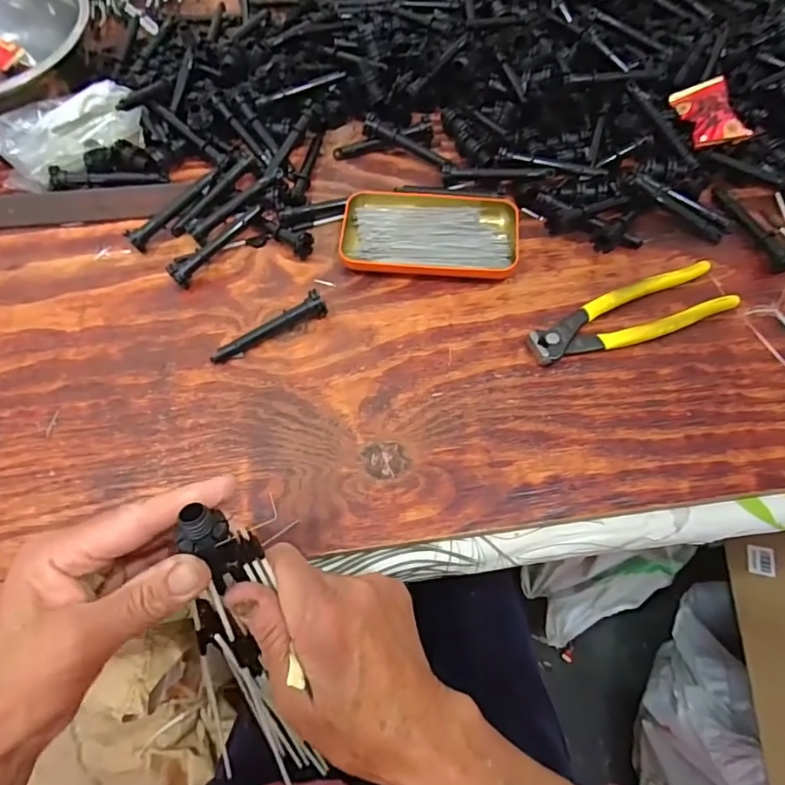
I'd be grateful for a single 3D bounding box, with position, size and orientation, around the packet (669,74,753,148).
[{"bbox_3d":[0.282,-0.251,0.473,0.045,0.016,0.067,-13,65,-6],"label":"packet"}]

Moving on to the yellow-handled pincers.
[{"bbox_3d":[0.181,-0.059,0.405,0.161,0.017,0.047,-19,65,-8],"label":"yellow-handled pincers"}]

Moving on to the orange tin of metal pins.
[{"bbox_3d":[0.031,-0.133,0.438,0.140,0.016,0.081,6,64,4],"label":"orange tin of metal pins"}]

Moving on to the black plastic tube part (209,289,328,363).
[{"bbox_3d":[-0.094,-0.048,0.401,0.092,0.018,0.014,-27,67,-12],"label":"black plastic tube part"}]

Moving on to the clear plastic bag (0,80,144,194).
[{"bbox_3d":[-0.286,-0.225,0.471,0.126,0.042,0.063,-27,67,-12],"label":"clear plastic bag"}]

